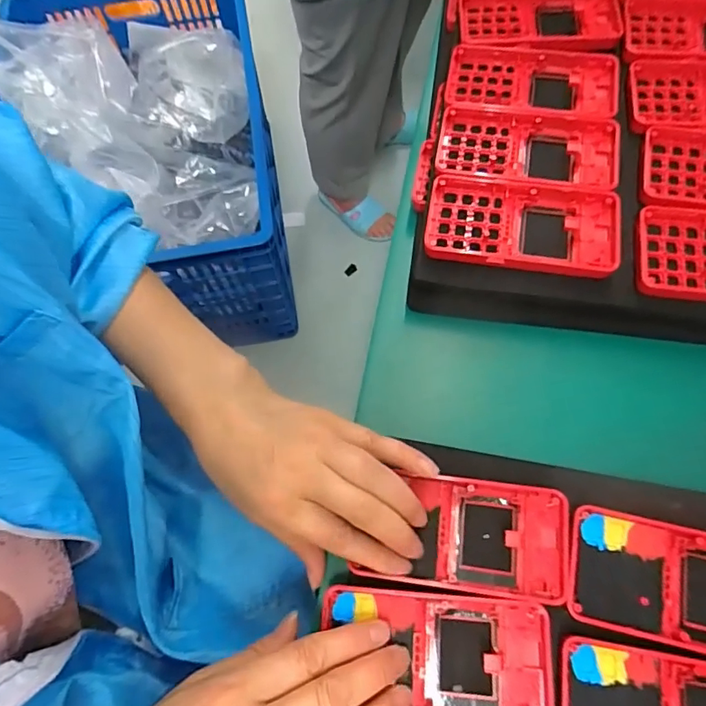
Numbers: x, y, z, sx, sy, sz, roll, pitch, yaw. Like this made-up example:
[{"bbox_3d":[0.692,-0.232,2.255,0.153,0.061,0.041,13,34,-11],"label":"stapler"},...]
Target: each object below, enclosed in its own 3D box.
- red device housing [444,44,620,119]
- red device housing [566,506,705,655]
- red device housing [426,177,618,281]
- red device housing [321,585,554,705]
[{"bbox_3d":[0.135,-0.204,0.386,0.125,0.019,0.070,9,70,6],"label":"red device housing"},{"bbox_3d":[0.184,0.128,0.281,0.123,0.014,0.062,12,70,7],"label":"red device housing"},{"bbox_3d":[0.114,-0.086,0.341,0.124,0.014,0.066,10,70,6],"label":"red device housing"},{"bbox_3d":[0.045,0.163,0.274,0.120,0.016,0.060,3,72,3],"label":"red device housing"}]

